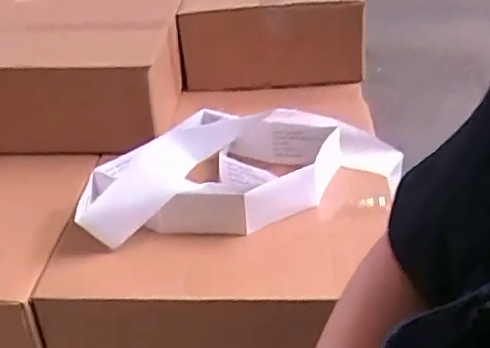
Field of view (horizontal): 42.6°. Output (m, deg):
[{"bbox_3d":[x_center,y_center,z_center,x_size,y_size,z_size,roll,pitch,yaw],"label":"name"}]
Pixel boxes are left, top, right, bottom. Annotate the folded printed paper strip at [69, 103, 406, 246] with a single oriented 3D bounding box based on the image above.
[{"bbox_3d":[-0.003,-0.019,0.996,0.483,0.099,0.246,-7,33,-6],"label":"folded printed paper strip"}]

